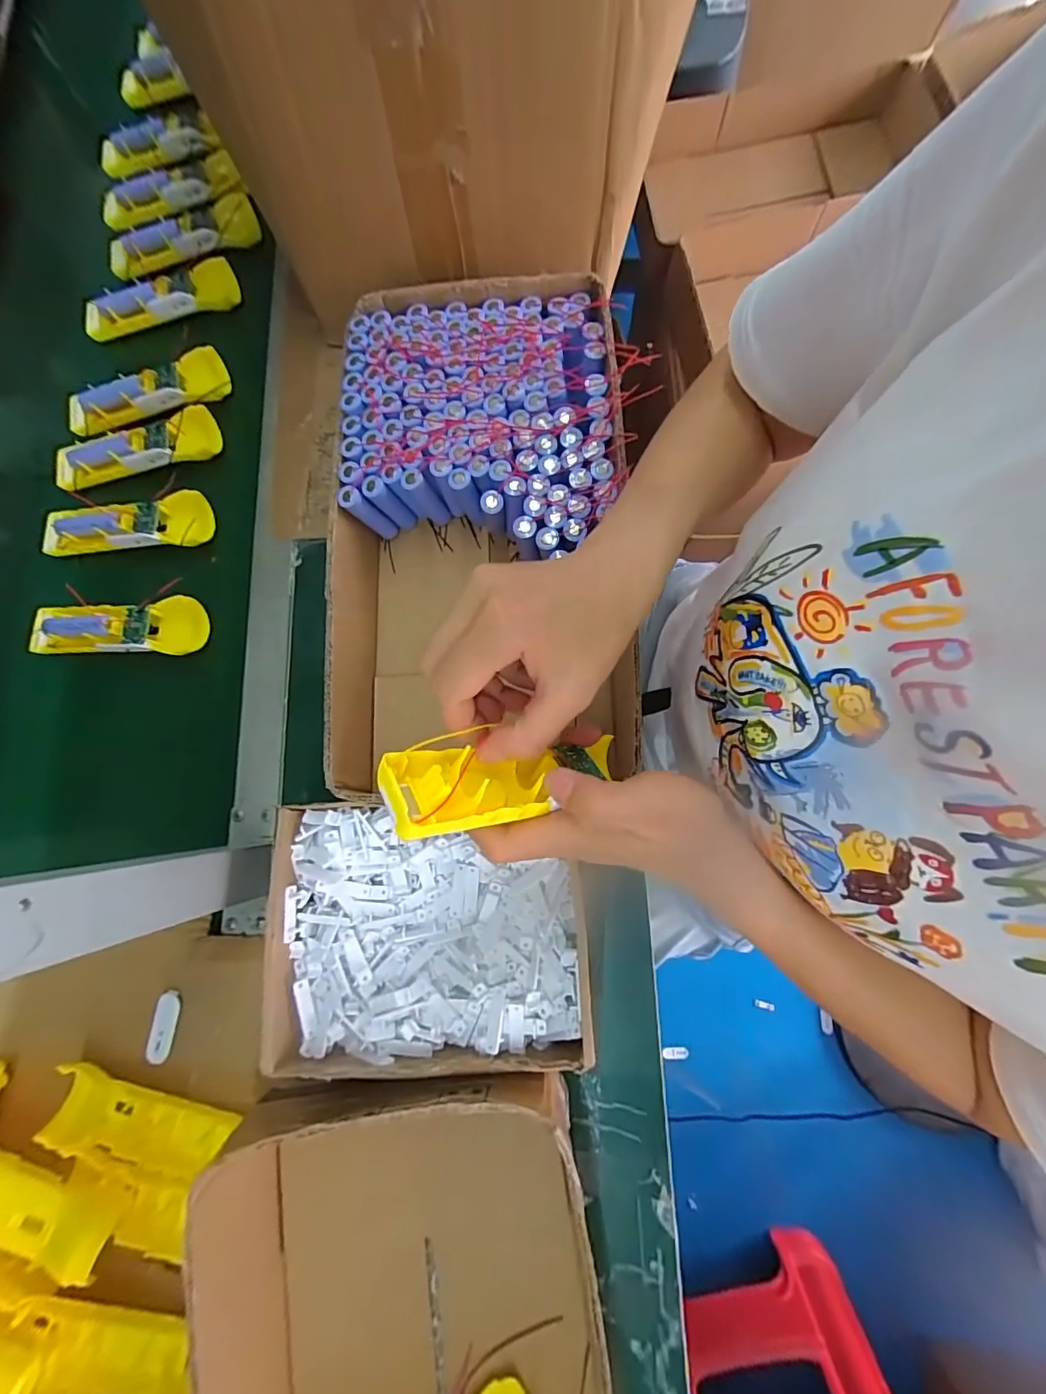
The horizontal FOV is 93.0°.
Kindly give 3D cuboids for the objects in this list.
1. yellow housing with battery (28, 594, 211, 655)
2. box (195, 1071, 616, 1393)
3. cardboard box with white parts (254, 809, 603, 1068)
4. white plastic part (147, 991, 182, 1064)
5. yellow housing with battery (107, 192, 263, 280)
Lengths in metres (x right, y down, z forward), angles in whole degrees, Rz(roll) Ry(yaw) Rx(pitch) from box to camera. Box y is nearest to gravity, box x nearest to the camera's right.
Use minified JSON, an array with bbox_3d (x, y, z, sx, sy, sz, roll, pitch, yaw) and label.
[{"bbox_3d":[-0.364,-0.062,0.445,0.158,0.026,0.047,0,80,4],"label":"yellow housing with battery"},{"bbox_3d":[-0.053,0.452,0.275,0.227,0.119,0.427,-10,80,2],"label":"box"},{"bbox_3d":[-0.063,0.160,0.356,0.213,0.060,0.163,-1,80,4],"label":"cardboard box with white parts"},{"bbox_3d":[-0.279,0.257,0.386,0.020,0.004,0.049,9,81,6],"label":"white plastic part"},{"bbox_3d":[-0.357,-0.481,0.514,0.164,0.032,0.049,-14,79,2],"label":"yellow housing with battery"}]

